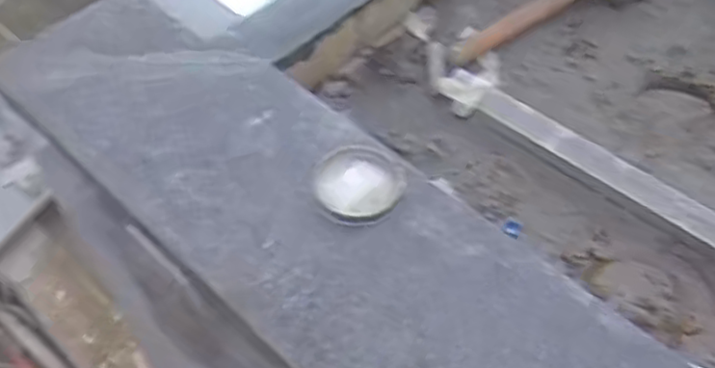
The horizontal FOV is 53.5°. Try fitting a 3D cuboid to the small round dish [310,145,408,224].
[{"bbox_3d":[-0.001,-0.002,0.676,0.087,0.010,0.083,1,49,-1],"label":"small round dish"}]

